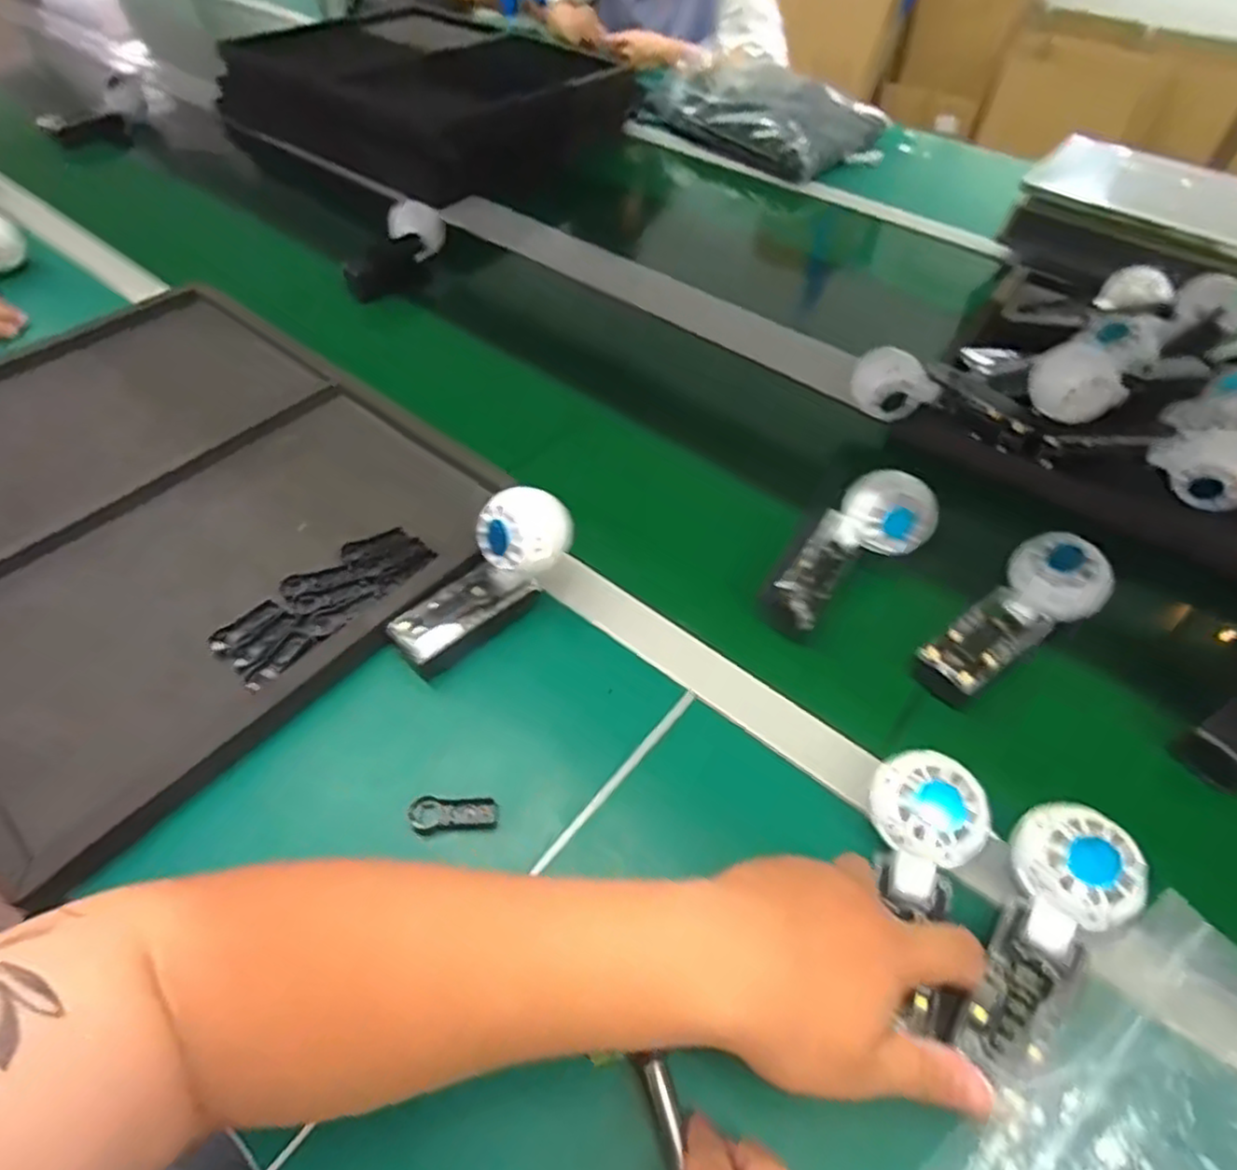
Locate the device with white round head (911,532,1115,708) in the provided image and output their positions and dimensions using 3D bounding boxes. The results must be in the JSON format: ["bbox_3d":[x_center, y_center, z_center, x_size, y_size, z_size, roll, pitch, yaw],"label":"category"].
[{"bbox_3d":[0.292,0.024,0.525,0.164,0.042,0.063,-36,58,-14],"label":"device with white round head"}]

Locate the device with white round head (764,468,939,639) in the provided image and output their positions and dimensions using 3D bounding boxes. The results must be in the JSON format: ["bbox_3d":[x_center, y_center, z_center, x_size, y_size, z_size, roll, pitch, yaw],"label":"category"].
[{"bbox_3d":[0.178,-0.022,0.550,0.160,0.039,0.064,-43,61,-12],"label":"device with white round head"}]

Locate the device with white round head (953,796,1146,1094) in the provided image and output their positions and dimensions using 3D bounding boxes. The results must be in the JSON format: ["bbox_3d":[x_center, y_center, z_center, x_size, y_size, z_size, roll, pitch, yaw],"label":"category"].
[{"bbox_3d":[0.228,0.195,0.379,0.057,0.039,0.155,31,67,22],"label":"device with white round head"}]

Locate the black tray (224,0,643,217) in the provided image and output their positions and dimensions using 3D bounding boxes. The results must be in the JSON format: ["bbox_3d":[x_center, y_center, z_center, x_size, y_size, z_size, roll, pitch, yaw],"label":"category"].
[{"bbox_3d":[-0.335,-0.855,1.255,0.562,0.158,0.470,34,56,24],"label":"black tray"}]

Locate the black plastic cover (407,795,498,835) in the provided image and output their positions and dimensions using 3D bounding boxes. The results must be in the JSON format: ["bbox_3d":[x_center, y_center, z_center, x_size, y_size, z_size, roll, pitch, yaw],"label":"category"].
[{"bbox_3d":[-0.104,0.145,0.443,0.055,0.007,0.022,4,49,1],"label":"black plastic cover"}]

